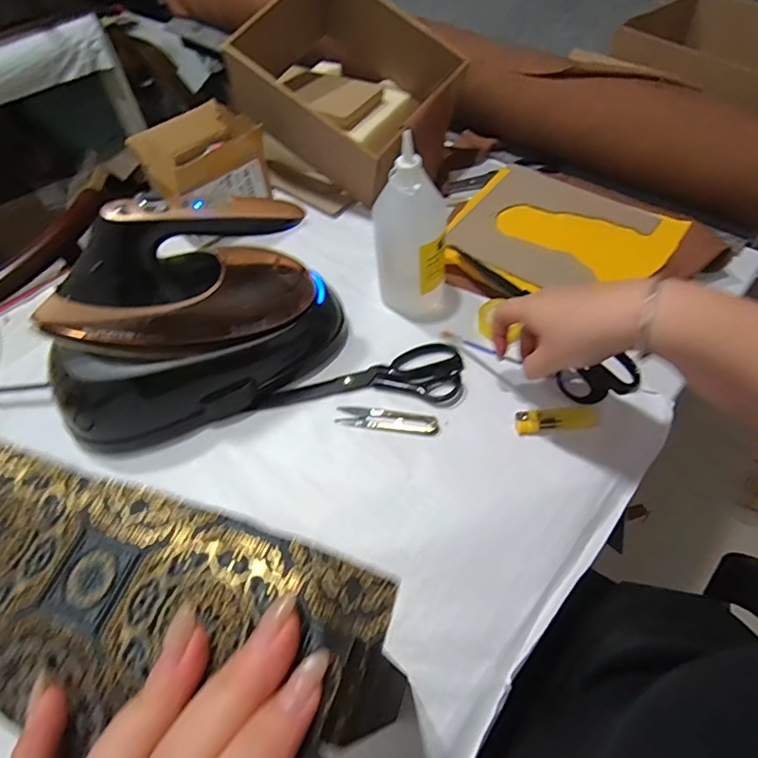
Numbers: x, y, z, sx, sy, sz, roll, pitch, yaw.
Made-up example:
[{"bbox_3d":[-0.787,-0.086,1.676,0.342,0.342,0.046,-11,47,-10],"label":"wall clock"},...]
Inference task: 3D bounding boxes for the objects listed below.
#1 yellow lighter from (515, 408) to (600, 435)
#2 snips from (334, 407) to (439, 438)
[{"bbox_3d":[0.174,0.039,0.495,0.080,0.011,0.022,-6,55,0],"label":"yellow lighter"},{"bbox_3d":[0.008,0.041,0.512,0.103,0.004,0.023,9,56,10],"label":"snips"}]

